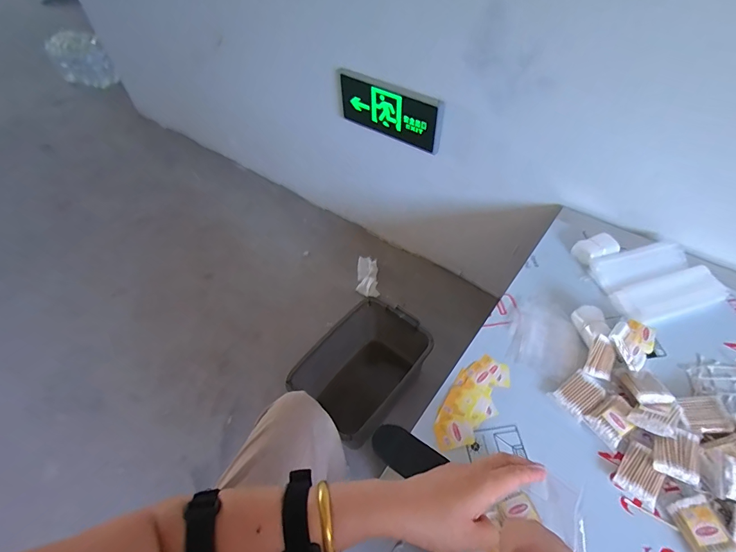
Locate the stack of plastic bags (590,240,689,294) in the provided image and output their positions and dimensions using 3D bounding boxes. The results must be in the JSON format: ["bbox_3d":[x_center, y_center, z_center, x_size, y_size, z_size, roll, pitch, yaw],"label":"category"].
[{"bbox_3d":[0.556,-0.026,0.801,0.192,0.022,0.072,-17,53,-8],"label":"stack of plastic bags"}]

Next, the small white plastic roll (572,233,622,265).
[{"bbox_3d":[0.495,-0.059,0.845,0.088,0.033,0.055,-20,53,-9],"label":"small white plastic roll"}]

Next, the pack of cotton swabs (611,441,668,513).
[{"bbox_3d":[0.411,0.294,0.586,0.055,0.018,0.075,31,69,28],"label":"pack of cotton swabs"}]

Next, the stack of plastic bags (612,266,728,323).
[{"bbox_3d":[0.590,0.037,0.763,0.211,0.013,0.079,-17,53,-7],"label":"stack of plastic bags"}]

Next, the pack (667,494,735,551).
[{"bbox_3d":[0.460,0.351,0.532,0.056,0.023,0.085,-13,52,-4],"label":"pack"}]

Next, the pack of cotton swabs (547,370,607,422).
[{"bbox_3d":[0.357,0.200,0.663,0.071,0.024,0.057,-34,57,-19],"label":"pack of cotton swabs"}]

